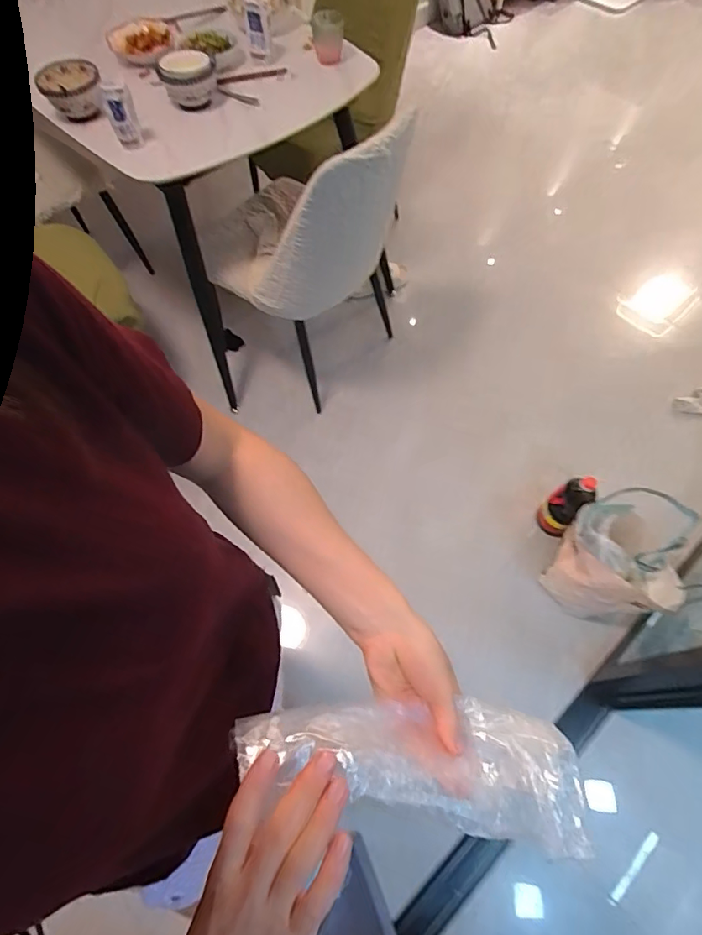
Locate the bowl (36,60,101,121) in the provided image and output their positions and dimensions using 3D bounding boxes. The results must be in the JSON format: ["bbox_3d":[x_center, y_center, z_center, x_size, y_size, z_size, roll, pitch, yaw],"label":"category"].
[{"bbox_3d":[-0.638,-0.865,1.129,0.128,0.070,0.128,-1,63,1],"label":"bowl"}]

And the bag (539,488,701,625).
[{"bbox_3d":[0.696,0.258,1.289,0.264,0.345,0.299,-17,64,-7],"label":"bag"}]

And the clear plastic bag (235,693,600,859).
[{"bbox_3d":[0.048,0.211,0.361,0.255,0.048,0.087,17,63,-11],"label":"clear plastic bag"}]

